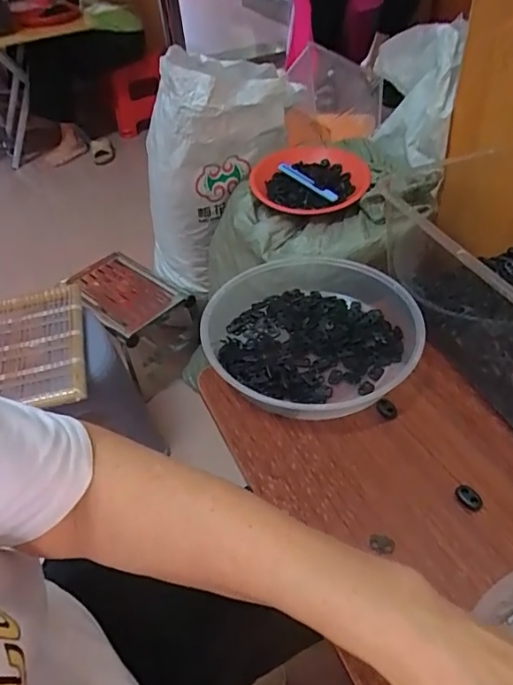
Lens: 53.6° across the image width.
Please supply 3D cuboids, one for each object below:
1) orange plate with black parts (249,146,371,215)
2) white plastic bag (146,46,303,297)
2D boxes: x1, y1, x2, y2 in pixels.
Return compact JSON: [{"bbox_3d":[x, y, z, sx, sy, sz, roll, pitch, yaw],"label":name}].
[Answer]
[{"bbox_3d":[0.091,-0.271,0.850,0.197,0.046,0.162,-11,45,-5],"label":"orange plate with black parts"},{"bbox_3d":[-0.117,-0.321,1.038,0.222,0.498,0.229,24,48,-3],"label":"white plastic bag"}]

